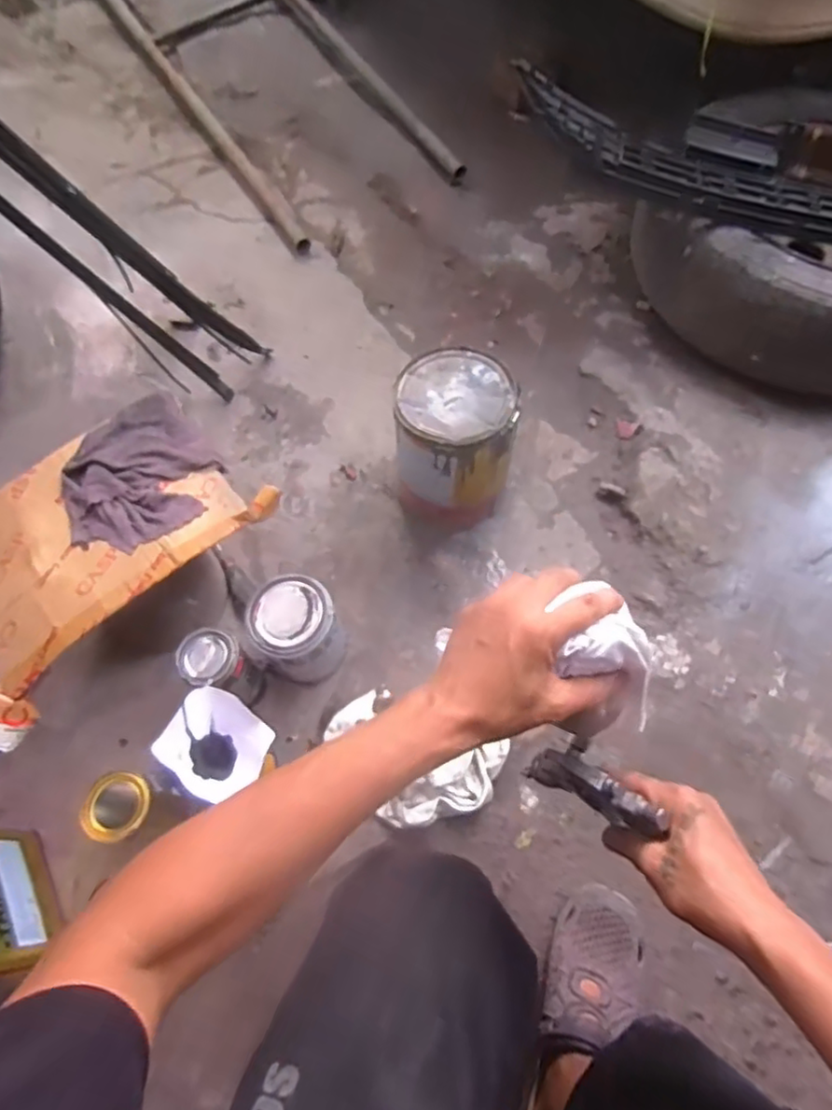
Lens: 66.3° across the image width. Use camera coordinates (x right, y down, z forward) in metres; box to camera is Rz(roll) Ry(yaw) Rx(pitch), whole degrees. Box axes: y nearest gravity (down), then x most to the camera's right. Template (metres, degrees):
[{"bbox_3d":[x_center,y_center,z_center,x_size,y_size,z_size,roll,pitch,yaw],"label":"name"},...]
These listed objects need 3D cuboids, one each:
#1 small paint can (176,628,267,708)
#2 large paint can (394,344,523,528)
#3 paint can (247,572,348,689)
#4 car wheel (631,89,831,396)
[{"bbox_3d":[-0.238,0.147,0.802,0.086,0.133,0.070,24,68,12],"label":"small paint can"},{"bbox_3d":[0.054,-0.155,0.905,0.150,0.224,0.164,-1,65,2],"label":"large paint can"},{"bbox_3d":[-0.150,0.101,0.827,0.100,0.143,0.106,0,67,1],"label":"paint can"},{"bbox_3d":[0.634,-0.528,1.070,0.487,0.198,0.524,-1,65,2],"label":"car wheel"}]

